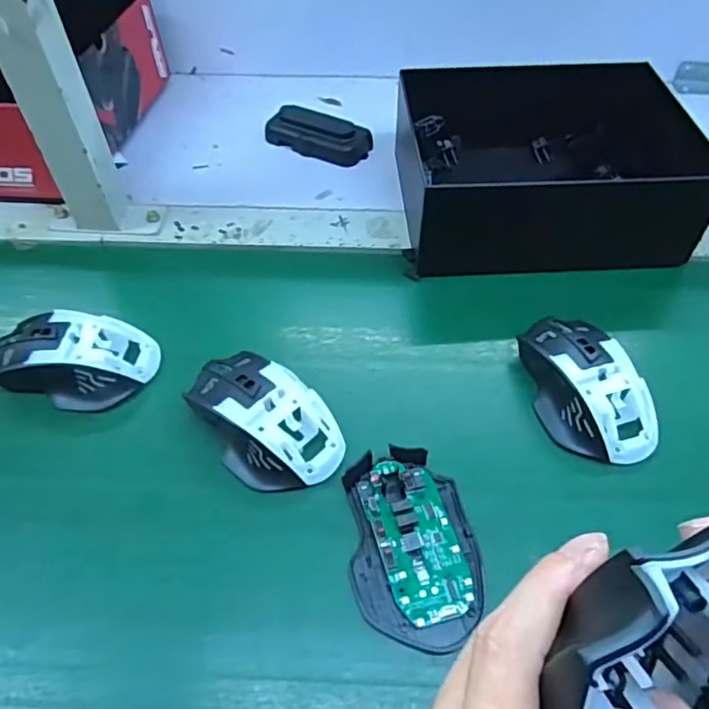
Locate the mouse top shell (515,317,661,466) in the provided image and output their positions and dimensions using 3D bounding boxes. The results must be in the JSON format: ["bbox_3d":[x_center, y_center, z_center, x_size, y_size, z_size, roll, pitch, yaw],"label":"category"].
[{"bbox_3d":[0.154,0.020,0.406,0.066,0.033,0.111,-17,54,-12],"label":"mouse top shell"}]

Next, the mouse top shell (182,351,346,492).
[{"bbox_3d":[-0.059,0.038,0.392,0.068,0.033,0.111,-34,59,-23],"label":"mouse top shell"}]

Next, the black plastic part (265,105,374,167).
[{"bbox_3d":[-0.038,-0.222,0.605,0.102,0.023,0.047,21,55,16],"label":"black plastic part"}]

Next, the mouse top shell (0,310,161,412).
[{"bbox_3d":[-0.200,-0.001,0.422,0.115,0.034,0.069,6,53,5],"label":"mouse top shell"}]

